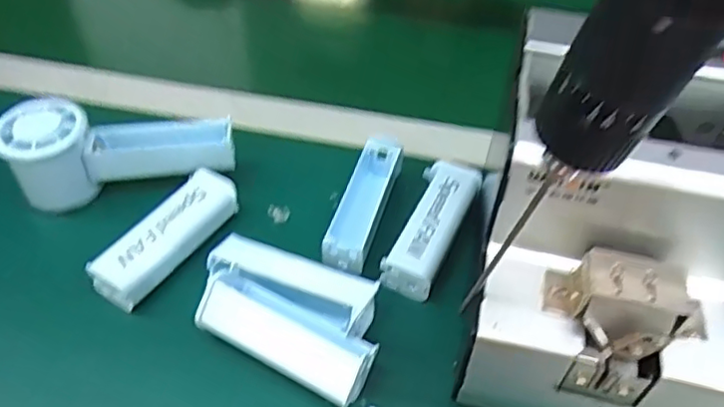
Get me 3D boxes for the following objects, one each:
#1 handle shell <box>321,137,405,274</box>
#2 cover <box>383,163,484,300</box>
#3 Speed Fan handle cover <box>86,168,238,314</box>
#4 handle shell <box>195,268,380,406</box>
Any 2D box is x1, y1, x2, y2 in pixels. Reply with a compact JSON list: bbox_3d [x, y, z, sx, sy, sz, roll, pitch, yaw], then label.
[{"bbox_3d":[0.002,0.000,0.421,0.025,0.027,0.106,14,48,11],"label":"handle shell"},{"bbox_3d":[0.049,0.016,0.414,0.037,0.027,0.105,18,49,14],"label":"cover"},{"bbox_3d":[-0.126,0.022,0.399,0.033,0.031,0.104,29,53,23],"label":"Speed Fan handle cover"},{"bbox_3d":[-0.043,0.077,0.349,0.101,0.035,0.034,22,50,18],"label":"handle shell"}]

